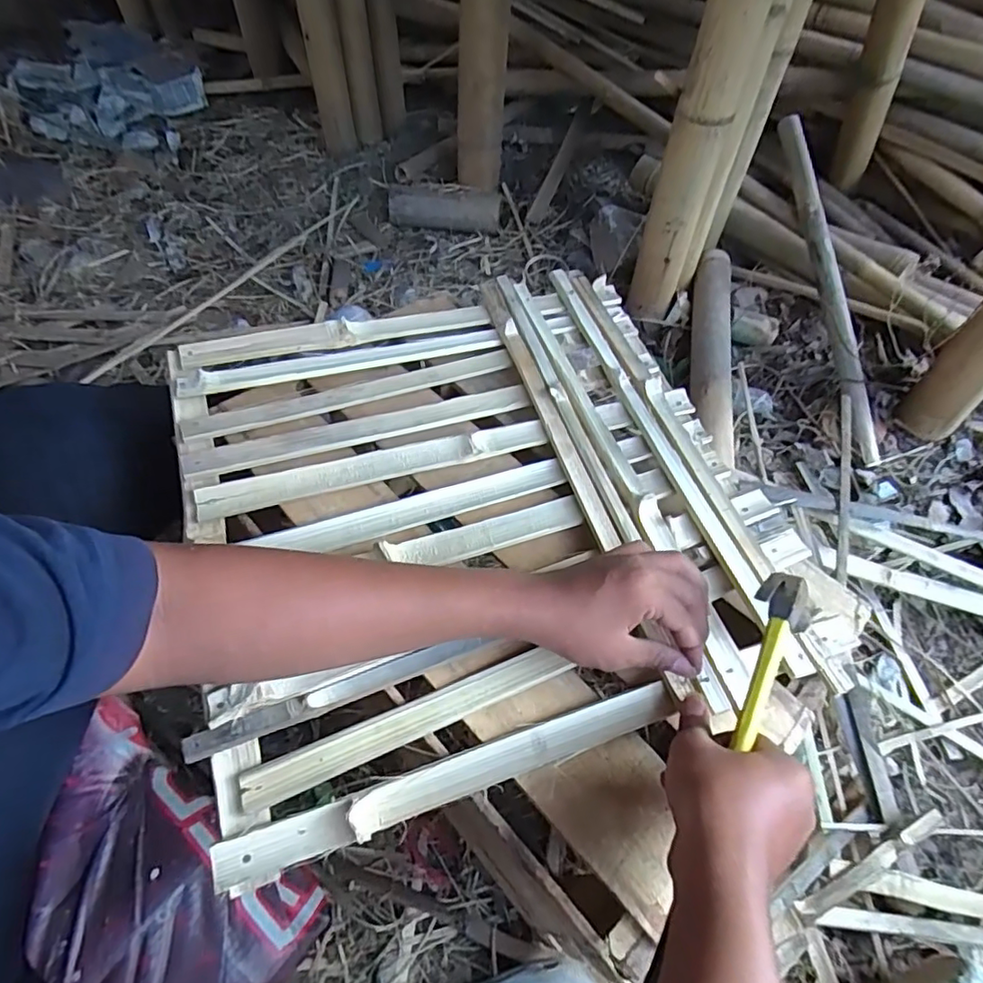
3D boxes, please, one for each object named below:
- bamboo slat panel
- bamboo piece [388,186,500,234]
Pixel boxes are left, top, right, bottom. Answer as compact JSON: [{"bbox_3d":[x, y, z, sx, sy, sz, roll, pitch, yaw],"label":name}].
[{"bbox_3d":[-0.012,0.000,0.532,0.501,0.038,0.505,-15,60,-13],"label":"bamboo slat panel"},{"bbox_3d":[-0.110,-0.668,1.352,0.261,0.060,0.075,1,55,-3],"label":"bamboo piece"}]

